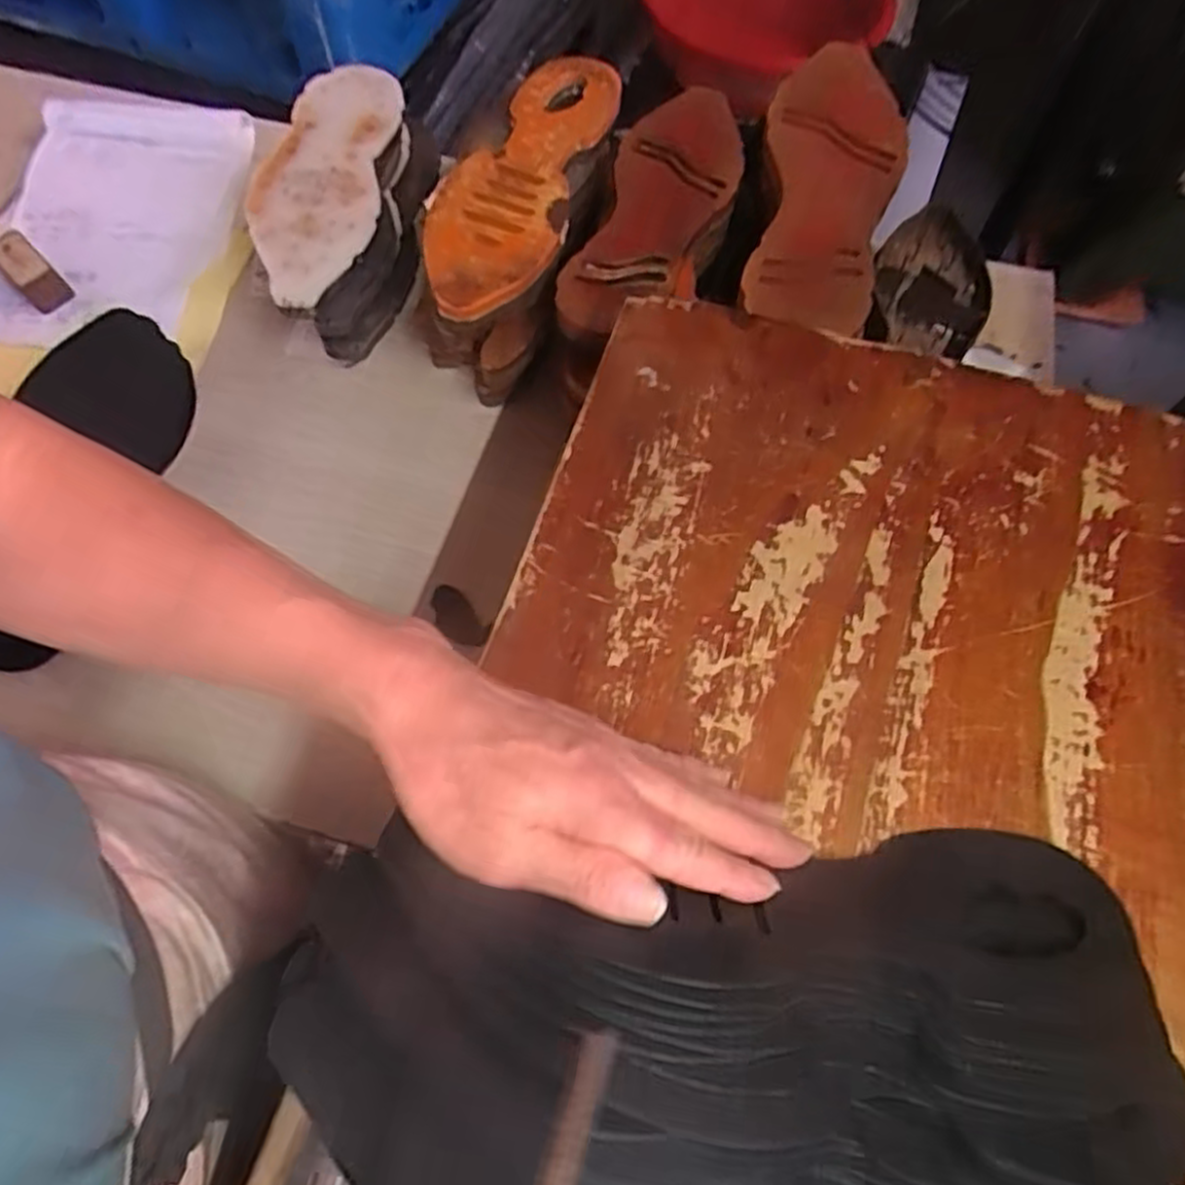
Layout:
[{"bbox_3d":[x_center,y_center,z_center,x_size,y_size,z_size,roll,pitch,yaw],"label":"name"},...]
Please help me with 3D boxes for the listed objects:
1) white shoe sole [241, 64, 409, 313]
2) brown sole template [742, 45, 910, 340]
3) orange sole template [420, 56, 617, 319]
[{"bbox_3d":[-0.226,-0.337,0.642,0.101,0.023,0.264,1,66,1],"label":"white shoe sole"},{"bbox_3d":[0.181,-0.312,0.590,0.101,0.026,0.287,12,65,5],"label":"brown sole template"},{"bbox_3d":[-0.056,-0.329,0.612,0.098,0.024,0.309,14,62,7],"label":"orange sole template"}]

